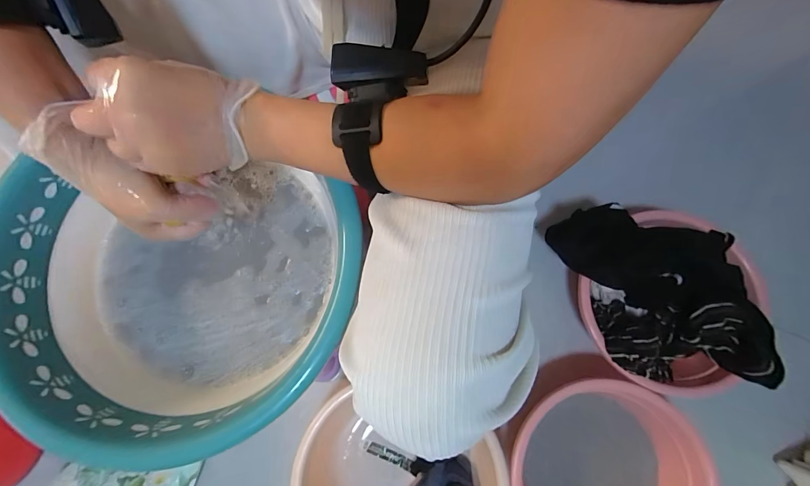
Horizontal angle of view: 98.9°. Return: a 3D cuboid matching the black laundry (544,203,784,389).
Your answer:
[{"bbox_3d":[0.414,0.083,0.576,0.267,0.112,0.272,-3,78,0],"label":"black laundry"}]

